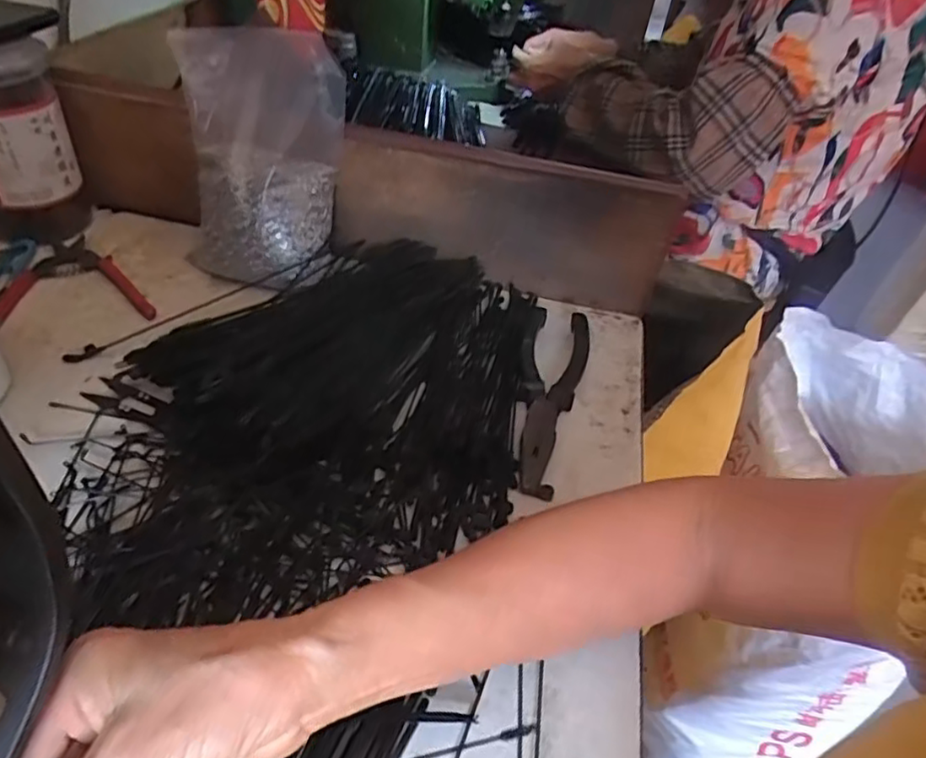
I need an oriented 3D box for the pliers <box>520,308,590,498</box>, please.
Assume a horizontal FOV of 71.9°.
[{"bbox_3d":[0.061,0.004,0.465,0.049,0.018,0.184,13,41,7],"label":"pliers"}]

